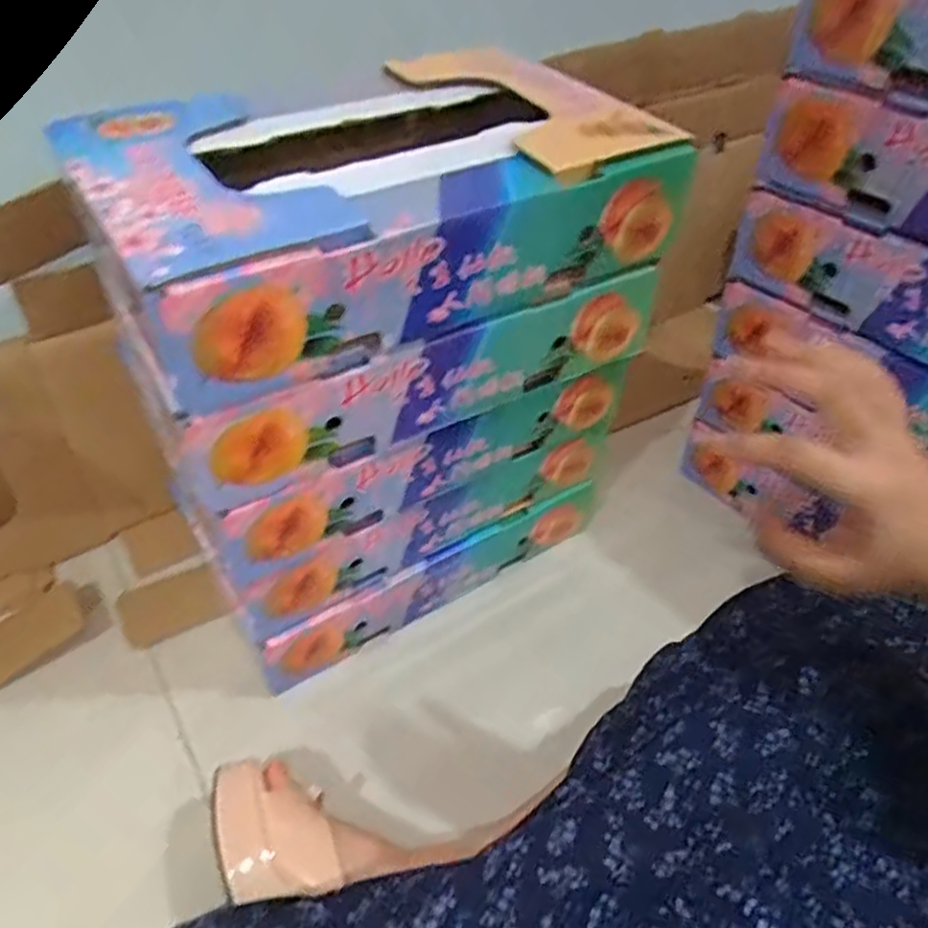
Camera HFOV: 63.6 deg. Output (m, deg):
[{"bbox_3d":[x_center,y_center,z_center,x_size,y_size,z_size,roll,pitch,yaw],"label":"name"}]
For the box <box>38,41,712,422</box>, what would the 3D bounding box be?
[{"bbox_3d":[-0.058,-0.200,0.555,0.383,0.115,0.246,-25,47,-19],"label":"box"}]

